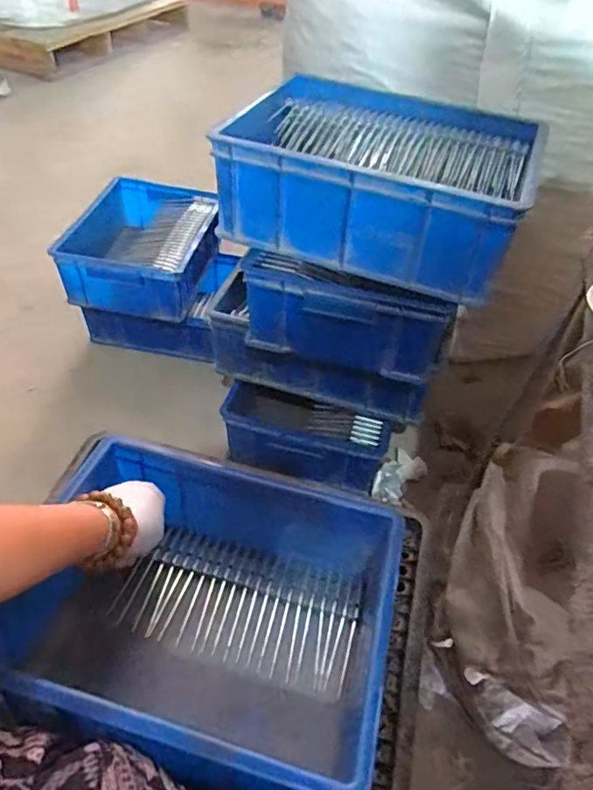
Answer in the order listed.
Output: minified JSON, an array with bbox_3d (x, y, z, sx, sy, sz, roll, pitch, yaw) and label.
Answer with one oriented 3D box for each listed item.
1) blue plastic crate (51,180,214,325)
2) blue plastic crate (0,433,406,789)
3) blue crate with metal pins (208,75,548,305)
[{"bbox_3d":[-0.331,-0.329,1.198,0.278,0.137,0.344,7,49,2],"label":"blue plastic crate"},{"bbox_3d":[-0.077,0.211,0.524,0.356,0.160,0.264,10,47,6],"label":"blue plastic crate"},{"bbox_3d":[0.122,-0.311,0.775,0.384,0.137,0.297,20,51,13],"label":"blue crate with metal pins"}]

